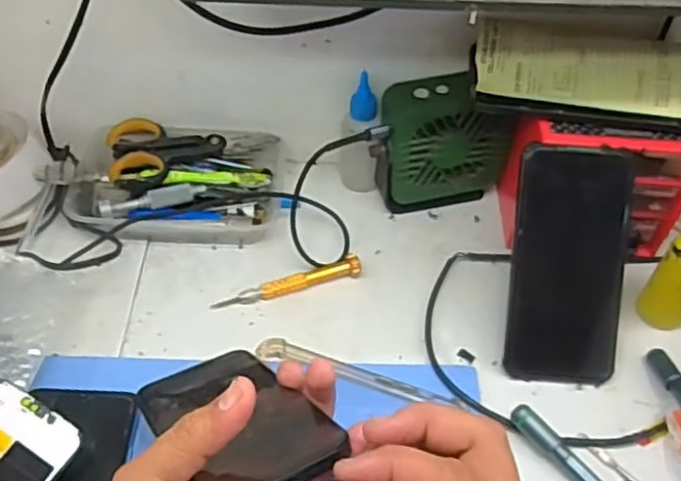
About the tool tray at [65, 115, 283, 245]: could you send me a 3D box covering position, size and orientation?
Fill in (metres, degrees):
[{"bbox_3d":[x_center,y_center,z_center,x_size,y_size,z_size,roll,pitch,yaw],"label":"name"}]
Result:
[{"bbox_3d":[-0.132,-0.045,0.560,0.171,0.045,0.111,4,51,1],"label":"tool tray"}]

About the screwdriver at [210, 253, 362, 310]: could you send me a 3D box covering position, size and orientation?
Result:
[{"bbox_3d":[-0.040,0.034,0.519,0.116,0.016,0.014,-16,53,-15],"label":"screwdriver"}]

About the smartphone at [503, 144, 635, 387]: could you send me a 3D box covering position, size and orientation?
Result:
[{"bbox_3d":[0.160,0.019,0.471,0.076,0.012,0.165,4,95,1],"label":"smartphone"}]

